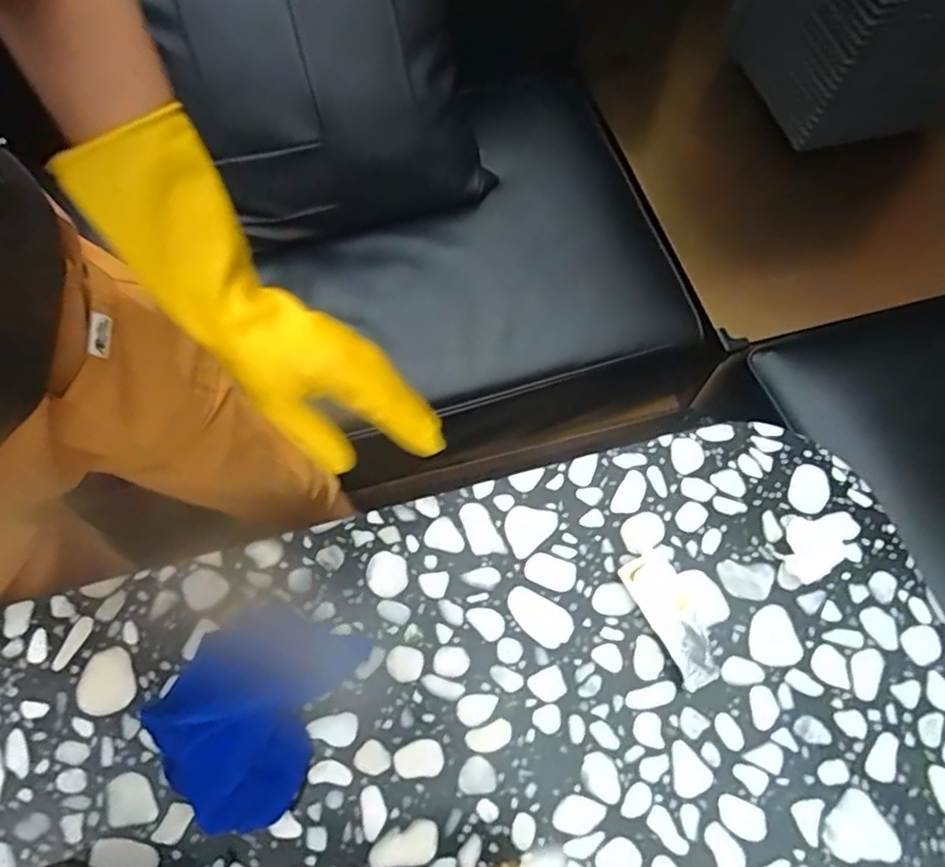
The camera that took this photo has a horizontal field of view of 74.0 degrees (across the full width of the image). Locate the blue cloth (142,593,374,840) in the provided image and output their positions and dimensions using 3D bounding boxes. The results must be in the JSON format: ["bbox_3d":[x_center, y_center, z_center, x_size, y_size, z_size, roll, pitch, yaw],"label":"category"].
[{"bbox_3d":[-0.171,0.209,0.485,0.126,0.015,0.152,28,68,12],"label":"blue cloth"}]

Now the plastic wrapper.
[{"bbox_3d":[0.163,0.151,0.512,0.041,0.018,0.105,-22,68,-10],"label":"plastic wrapper"}]

